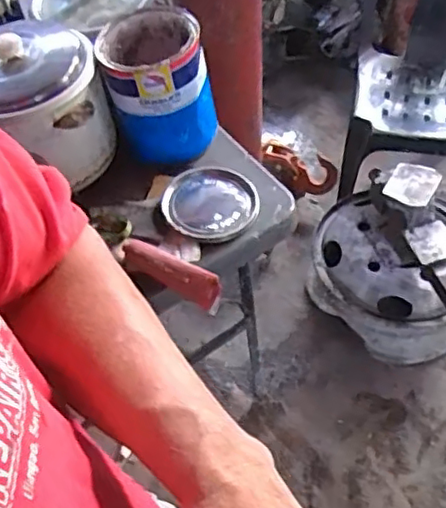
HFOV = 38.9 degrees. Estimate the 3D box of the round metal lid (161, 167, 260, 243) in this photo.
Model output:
[{"bbox_3d":[-0.018,-0.079,0.992,0.141,0.023,0.141,-2,53,3],"label":"round metal lid"}]

